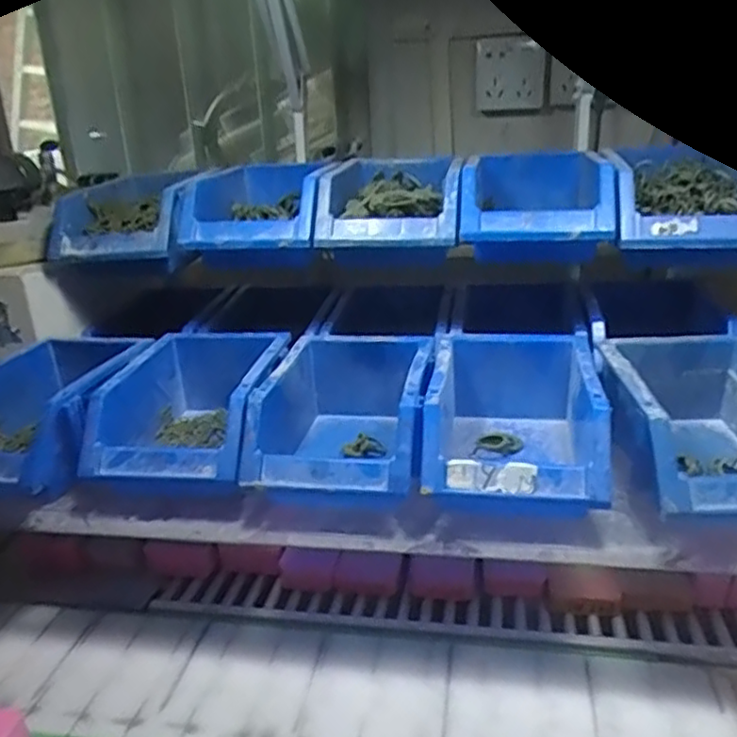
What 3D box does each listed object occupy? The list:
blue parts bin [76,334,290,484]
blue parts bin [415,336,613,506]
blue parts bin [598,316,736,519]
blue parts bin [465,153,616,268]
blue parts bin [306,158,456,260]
[{"bbox_3d":[-0.140,0.030,0.575,0.124,0.075,0.193,0,22,8],"label":"blue parts bin"},{"bbox_3d":[0.109,0.040,0.517,0.120,0.078,0.175,1,22,11],"label":"blue parts bin"},{"bbox_3d":[0.244,0.040,0.492,0.122,0.074,0.176,-1,22,5],"label":"blue parts bin"},{"bbox_3d":[0.151,-0.149,0.621,0.124,0.072,0.175,1,22,11],"label":"blue parts bin"},{"bbox_3d":[0.016,-0.159,0.646,0.124,0.062,0.194,-1,22,4],"label":"blue parts bin"}]

